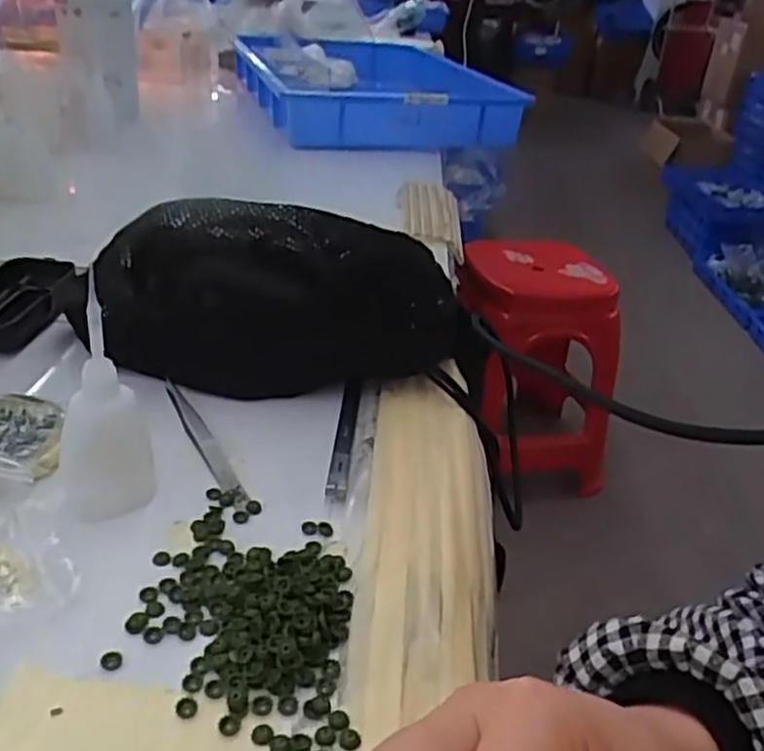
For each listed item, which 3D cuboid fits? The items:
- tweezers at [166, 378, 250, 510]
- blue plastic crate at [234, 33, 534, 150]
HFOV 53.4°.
[{"bbox_3d":[-0.105,0.035,0.440,0.012,0.006,0.130,-12,35,-29],"label":"tweezers"},{"bbox_3d":[-0.038,-0.485,1.261,0.368,0.087,0.592,-4,32,-19],"label":"blue plastic crate"}]

